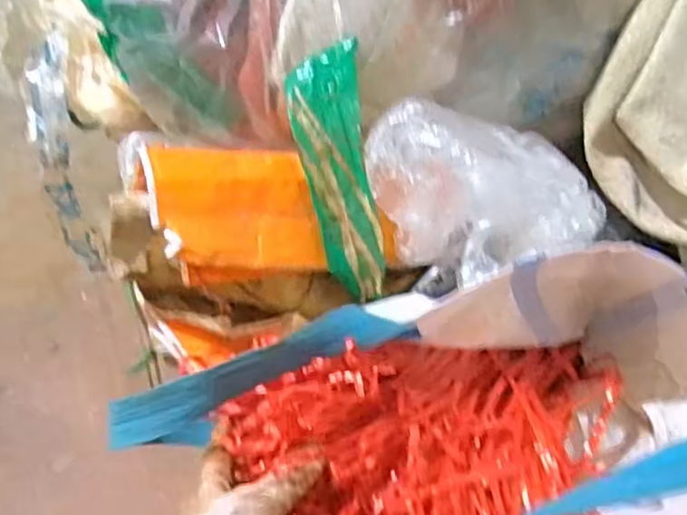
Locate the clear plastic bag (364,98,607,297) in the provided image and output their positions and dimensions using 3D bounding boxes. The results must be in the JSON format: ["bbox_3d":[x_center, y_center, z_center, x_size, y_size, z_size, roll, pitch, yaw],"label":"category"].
[{"bbox_3d":[0.092,-0.041,0.449,0.141,0.101,0.087,-15,52,-11],"label":"clear plastic bag"}]

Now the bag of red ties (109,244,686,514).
[{"bbox_3d":[0.087,0.099,0.409,0.302,0.130,0.238,-35,59,-25],"label":"bag of red ties"}]

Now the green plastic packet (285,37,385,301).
[{"bbox_3d":[-0.003,-0.056,0.469,0.047,0.018,0.167,-11,90,-8],"label":"green plastic packet"}]

